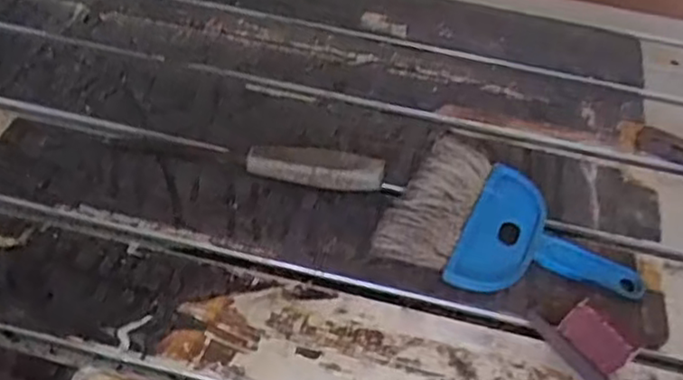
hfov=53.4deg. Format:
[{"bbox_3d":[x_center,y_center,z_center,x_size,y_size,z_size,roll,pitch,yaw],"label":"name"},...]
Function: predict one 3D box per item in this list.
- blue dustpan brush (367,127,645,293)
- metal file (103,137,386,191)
[{"bbox_3d":[0.134,0.035,0.519,0.183,0.024,0.130,23,50,15],"label":"blue dustpan brush"},{"bbox_3d":[-0.079,-0.031,0.553,0.226,0.027,0.027,13,48,5],"label":"metal file"}]

